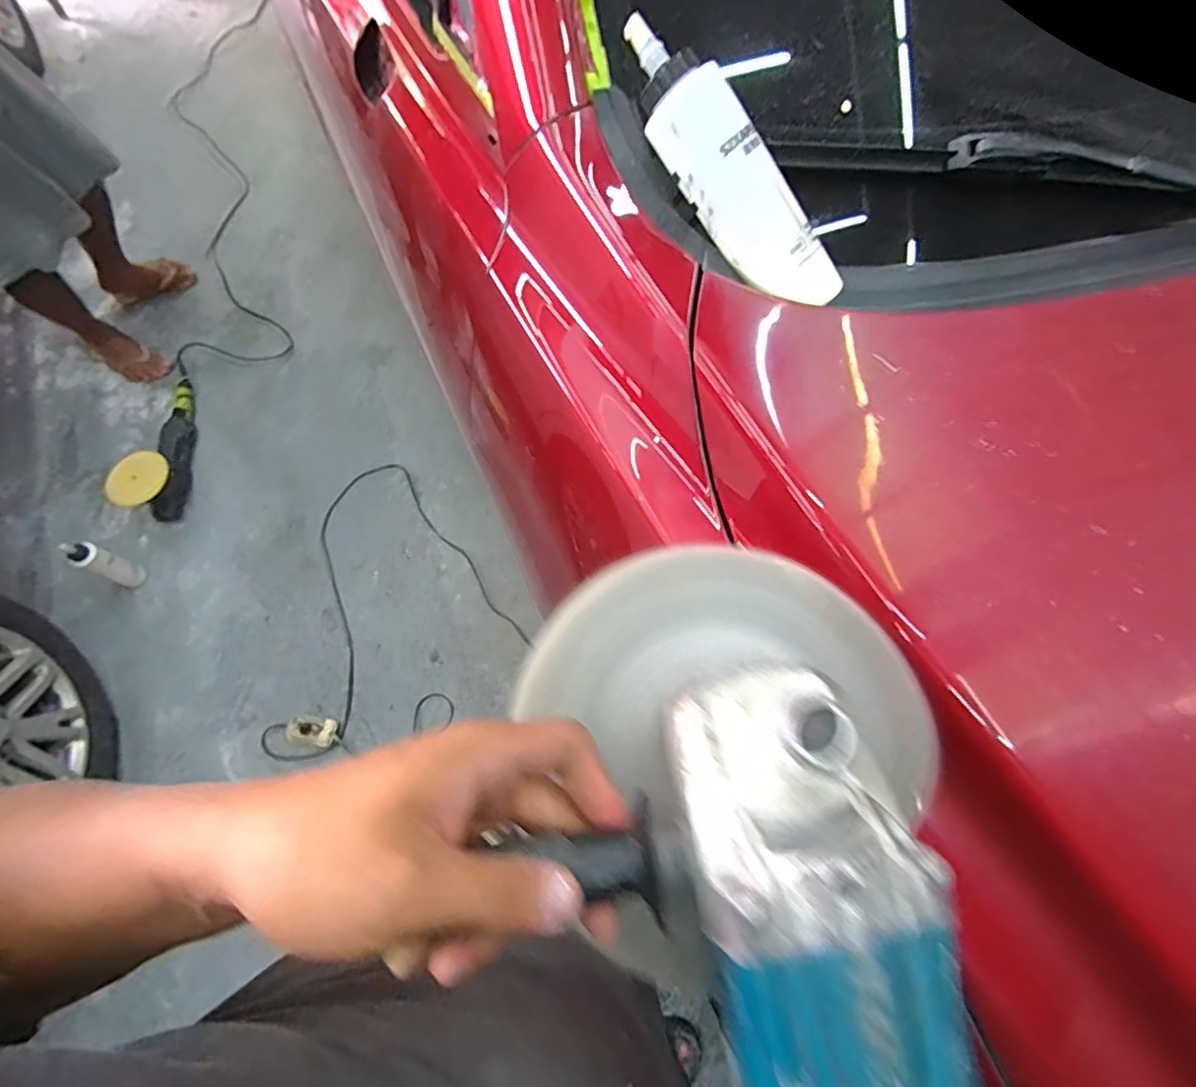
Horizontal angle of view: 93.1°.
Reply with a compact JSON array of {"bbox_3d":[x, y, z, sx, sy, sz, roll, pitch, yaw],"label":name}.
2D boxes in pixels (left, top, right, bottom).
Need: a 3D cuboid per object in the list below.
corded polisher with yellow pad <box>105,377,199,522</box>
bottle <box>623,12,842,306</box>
[{"bbox_3d":[-1.110,-0.263,1.437,0.123,0.157,0.413,-12,70,-7],"label":"corded polisher with yellow pad"},{"bbox_3d":[0.086,-0.243,0.373,0.050,0.045,0.212,-43,101,-14],"label":"bottle"}]

